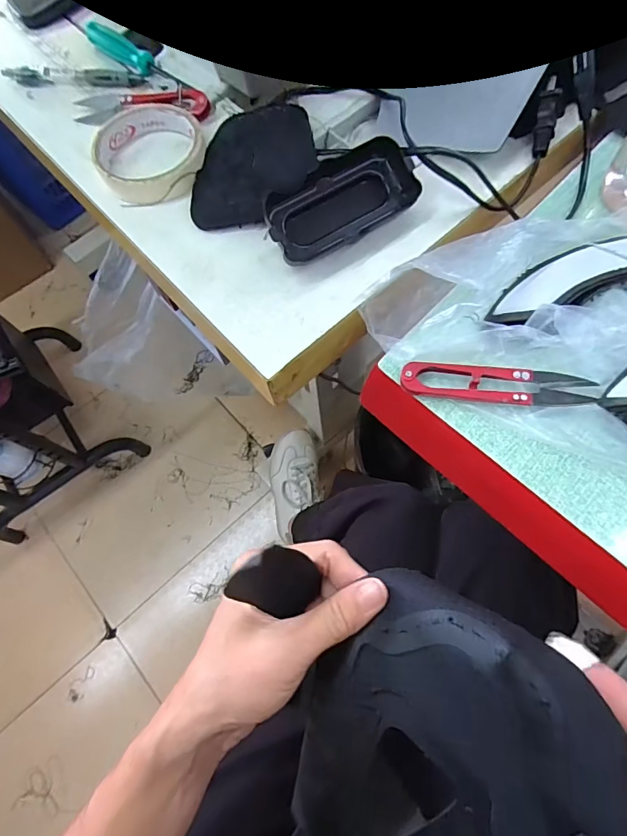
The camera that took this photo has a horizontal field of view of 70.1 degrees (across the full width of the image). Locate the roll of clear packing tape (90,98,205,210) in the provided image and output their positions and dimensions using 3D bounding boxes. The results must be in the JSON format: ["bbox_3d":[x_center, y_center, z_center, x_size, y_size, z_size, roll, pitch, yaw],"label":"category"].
[{"bbox_3d":[-0.132,-0.213,0.357,0.084,0.019,0.094,-36,72,-11],"label":"roll of clear packing tape"}]

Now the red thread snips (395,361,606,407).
[{"bbox_3d":[0.115,-0.021,0.282,0.116,0.010,0.021,6,70,5],"label":"red thread snips"}]

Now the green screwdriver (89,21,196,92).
[{"bbox_3d":[-0.151,-0.320,0.400,0.143,0.015,0.019,38,75,15],"label":"green screwdriver"}]

